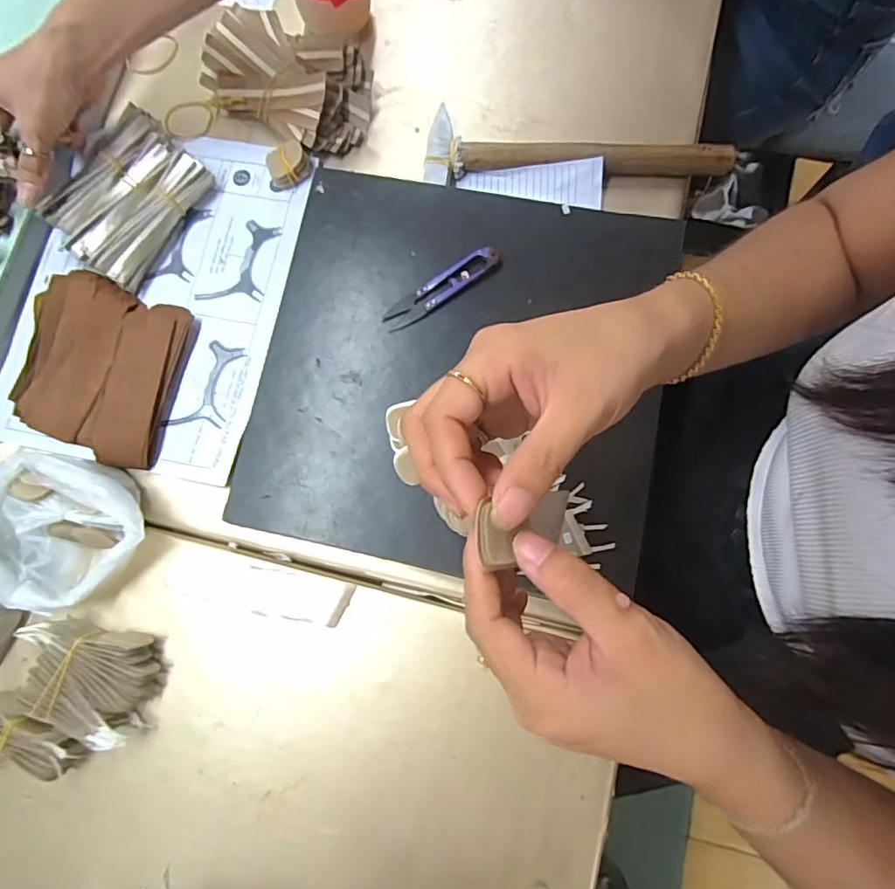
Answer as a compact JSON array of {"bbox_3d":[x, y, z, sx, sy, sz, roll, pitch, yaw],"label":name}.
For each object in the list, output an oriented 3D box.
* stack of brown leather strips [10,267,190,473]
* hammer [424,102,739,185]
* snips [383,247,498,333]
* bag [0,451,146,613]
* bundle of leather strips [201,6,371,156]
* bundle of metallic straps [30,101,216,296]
[{"bbox_3d":[-0.282,-0.064,0.427,0.115,0.026,0.142,12,80,5],"label":"stack of brown leather strips"},{"bbox_3d":[0.108,-0.252,0.449,0.251,0.028,0.066,-1,79,3],"label":"hammer"},{"bbox_3d":[-0.005,-0.123,0.415,0.100,0.015,0.021,-35,79,-3],"label":"snips"},{"bbox_3d":[-0.280,0.061,0.389,0.110,0.046,0.106,-17,79,0],"label":"bag"},{"bbox_3d":[-0.135,-0.321,0.462,0.154,0.038,0.096,30,83,8],"label":"bundle of leather strips"},{"bbox_3d":[-0.277,-0.214,0.452,0.104,0.029,0.130,32,83,8],"label":"bundle of metallic straps"}]

